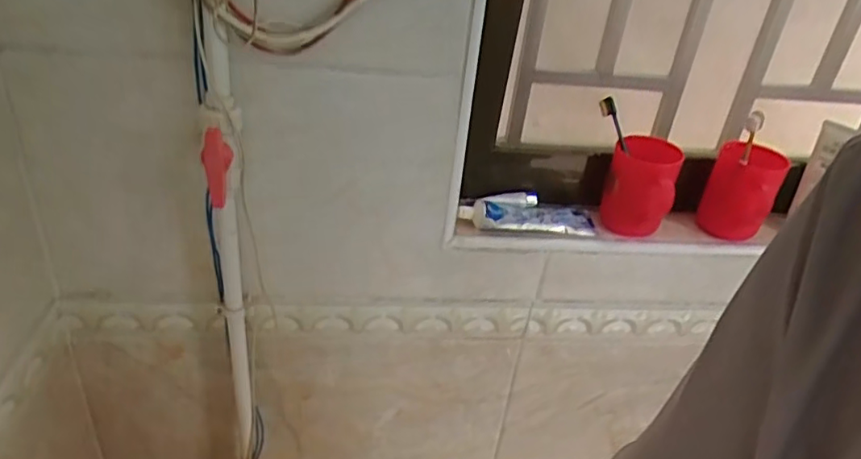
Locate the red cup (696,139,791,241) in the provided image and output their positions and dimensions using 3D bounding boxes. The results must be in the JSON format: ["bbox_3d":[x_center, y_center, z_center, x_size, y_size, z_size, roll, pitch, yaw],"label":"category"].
[{"bbox_3d":[0.402,-0.048,0.785,0.080,0.131,0.068,21,35,23],"label":"red cup"}]

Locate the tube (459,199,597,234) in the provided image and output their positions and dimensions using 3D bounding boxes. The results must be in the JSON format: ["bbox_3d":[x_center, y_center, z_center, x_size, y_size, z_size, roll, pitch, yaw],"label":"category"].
[{"bbox_3d":[0.127,-0.020,0.789,0.182,0.024,0.054,-1,33,-12],"label":"tube"}]

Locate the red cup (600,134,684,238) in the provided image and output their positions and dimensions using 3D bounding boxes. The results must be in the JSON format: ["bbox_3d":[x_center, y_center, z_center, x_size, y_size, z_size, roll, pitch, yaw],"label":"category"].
[{"bbox_3d":[0.277,-0.061,0.799,0.084,0.113,0.103,17,33,16],"label":"red cup"}]

